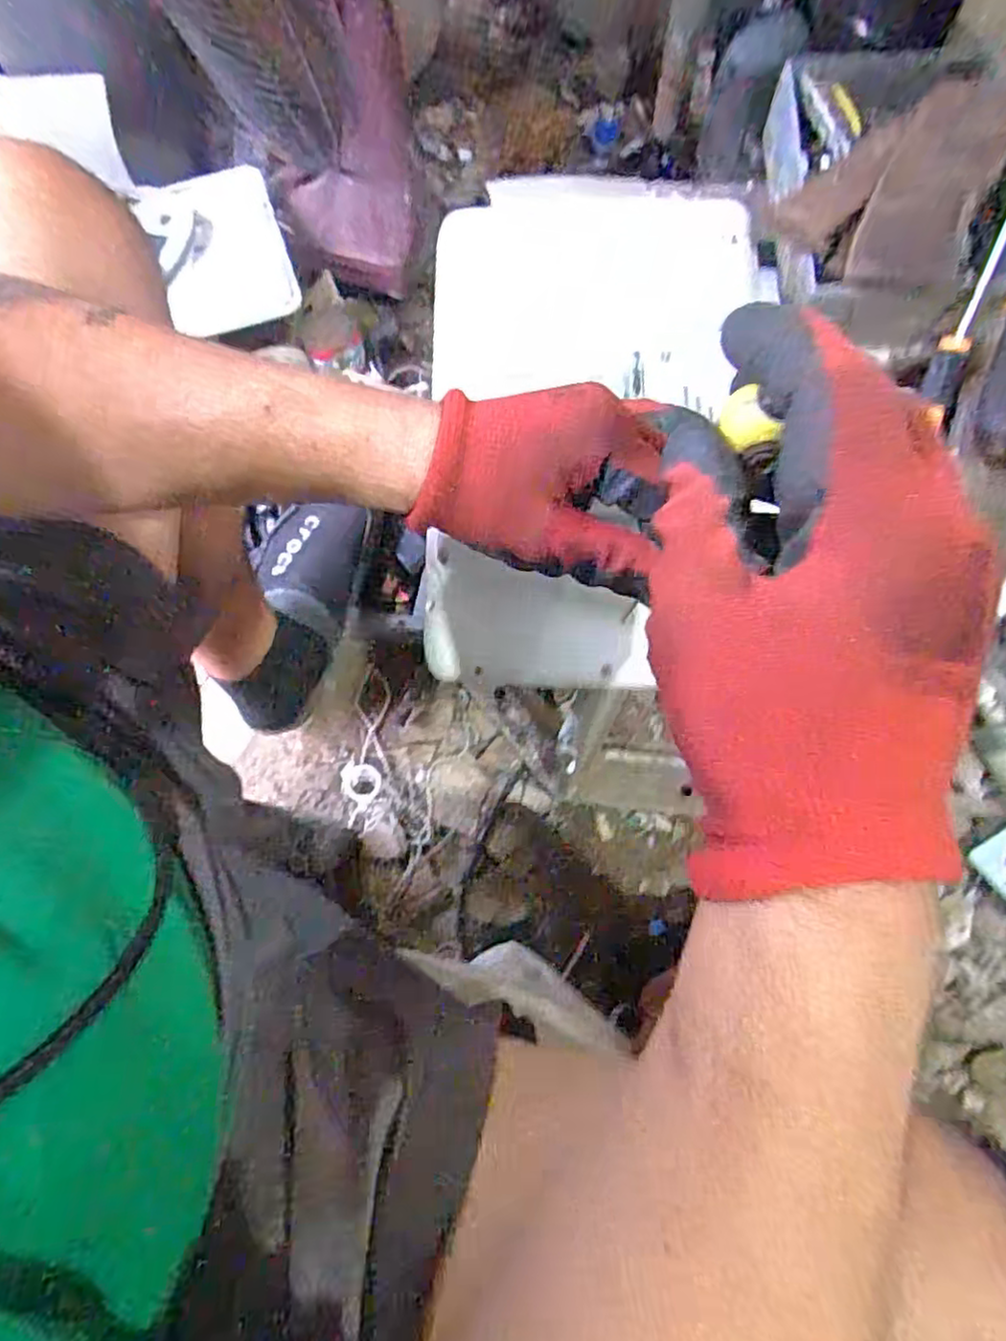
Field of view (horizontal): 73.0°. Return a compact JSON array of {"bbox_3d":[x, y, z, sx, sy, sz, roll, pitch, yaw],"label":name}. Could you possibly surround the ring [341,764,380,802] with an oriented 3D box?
[{"bbox_3d":[-0.161,0.127,0.767,0.047,0.004,0.043,-1,72,2],"label":"ring"}]

